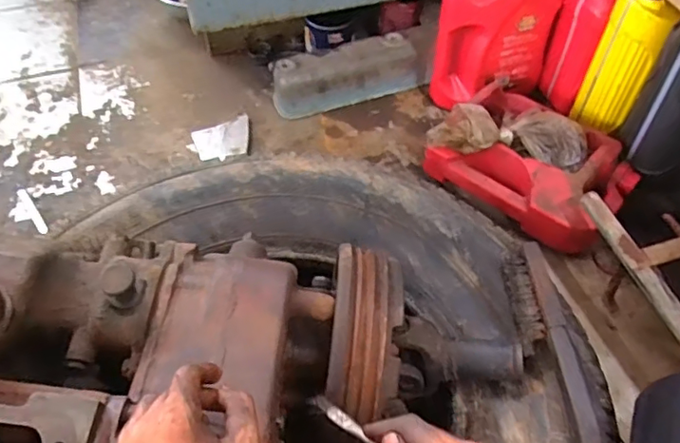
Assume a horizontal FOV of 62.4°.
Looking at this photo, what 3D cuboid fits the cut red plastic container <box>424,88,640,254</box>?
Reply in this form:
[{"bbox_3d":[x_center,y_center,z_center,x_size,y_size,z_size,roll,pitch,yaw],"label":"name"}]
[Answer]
[{"bbox_3d":[0.297,-0.091,0.872,0.202,0.078,0.277,-37,60,-26],"label":"cut red plastic container"}]

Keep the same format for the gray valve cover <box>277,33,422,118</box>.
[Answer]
[{"bbox_3d":[0.014,-0.279,1.064,0.279,0.101,0.080,-19,53,-15],"label":"gray valve cover"}]

